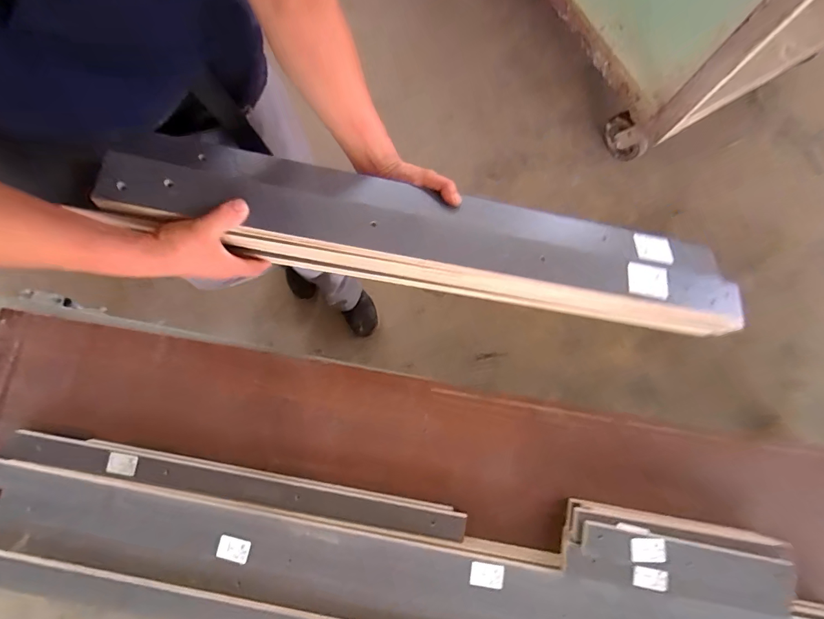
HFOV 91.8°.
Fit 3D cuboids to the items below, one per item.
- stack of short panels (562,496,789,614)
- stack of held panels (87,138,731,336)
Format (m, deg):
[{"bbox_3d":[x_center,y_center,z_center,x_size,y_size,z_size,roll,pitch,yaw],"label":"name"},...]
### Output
[{"bbox_3d":[0.518,0.484,0.792,0.431,0.081,0.134,9,81,2],"label":"stack of short panels"},{"bbox_3d":[0.072,-0.096,0.520,0.812,0.056,0.143,10,76,-10],"label":"stack of held panels"}]

